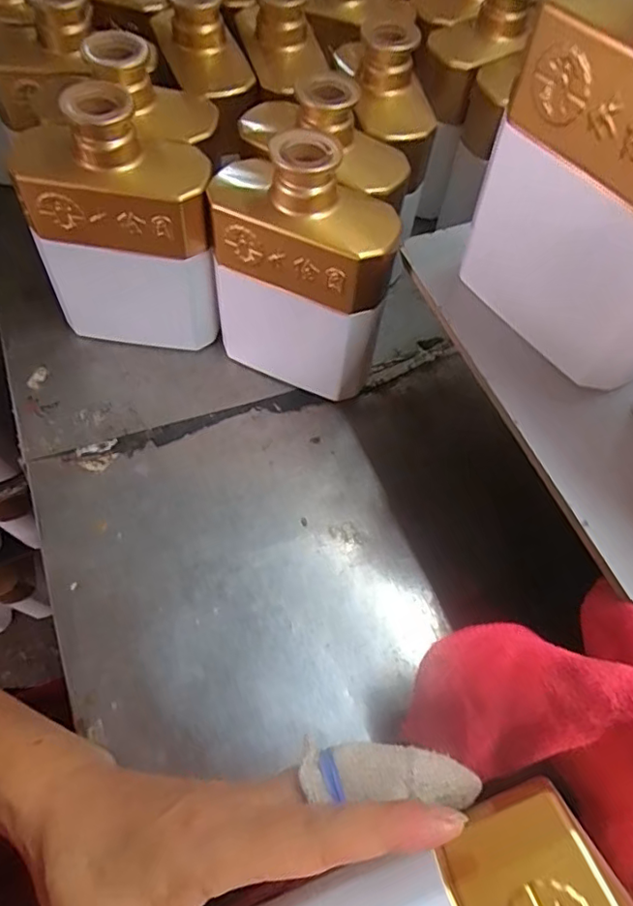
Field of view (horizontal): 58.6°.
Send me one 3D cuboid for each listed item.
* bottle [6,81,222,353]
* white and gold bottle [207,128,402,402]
[{"bbox_3d":[-0.124,-0.144,0.371,0.116,0.159,0.058,8,60,0],"label":"bottle"},{"bbox_3d":[-0.010,-0.112,0.362,0.113,0.163,0.051,26,62,10],"label":"white and gold bottle"}]

